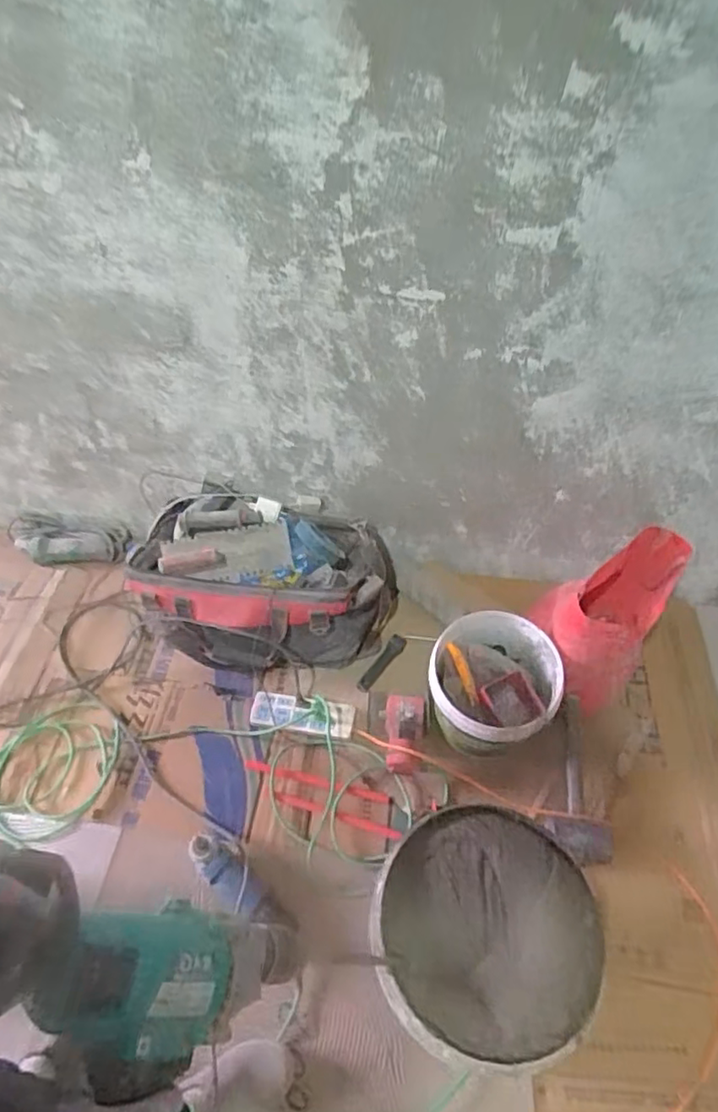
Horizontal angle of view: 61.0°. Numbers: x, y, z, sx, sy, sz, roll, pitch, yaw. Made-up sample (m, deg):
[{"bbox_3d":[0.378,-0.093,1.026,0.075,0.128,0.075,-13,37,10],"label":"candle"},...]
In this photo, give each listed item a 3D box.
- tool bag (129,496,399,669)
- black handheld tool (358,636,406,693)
[{"bbox_3d":[-0.206,0.072,1.379,0.562,0.301,0.279,6,51,3],"label":"tool bag"},{"bbox_3d":[0.055,0.255,1.443,0.044,0.035,0.160,30,56,21],"label":"black handheld tool"}]

